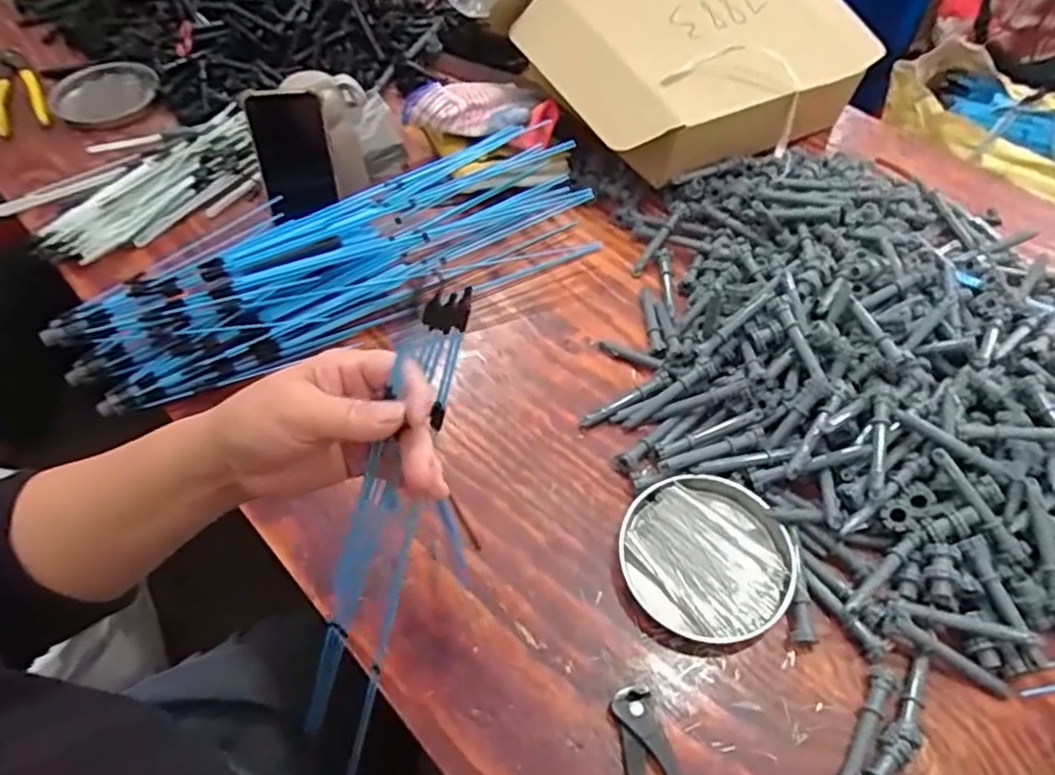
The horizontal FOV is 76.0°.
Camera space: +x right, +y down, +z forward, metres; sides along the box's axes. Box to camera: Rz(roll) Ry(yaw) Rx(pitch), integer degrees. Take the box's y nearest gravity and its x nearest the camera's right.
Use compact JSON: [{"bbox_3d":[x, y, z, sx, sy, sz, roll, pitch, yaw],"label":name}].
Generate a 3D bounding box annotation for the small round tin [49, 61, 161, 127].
[{"bbox_3d":[-0.560,-0.386,0.899,0.136,0.030,0.123,-20,57,-14],"label":"small round tin"}]

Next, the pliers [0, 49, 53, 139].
[{"bbox_3d":[-0.679,-0.390,0.894,0.062,0.024,0.181,-26,59,-17],"label":"pliers"}]

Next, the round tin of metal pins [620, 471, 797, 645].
[{"bbox_3d":[0.142,0.134,0.539,0.125,0.020,0.129,0,55,0],"label":"round tin of metal pins"}]

